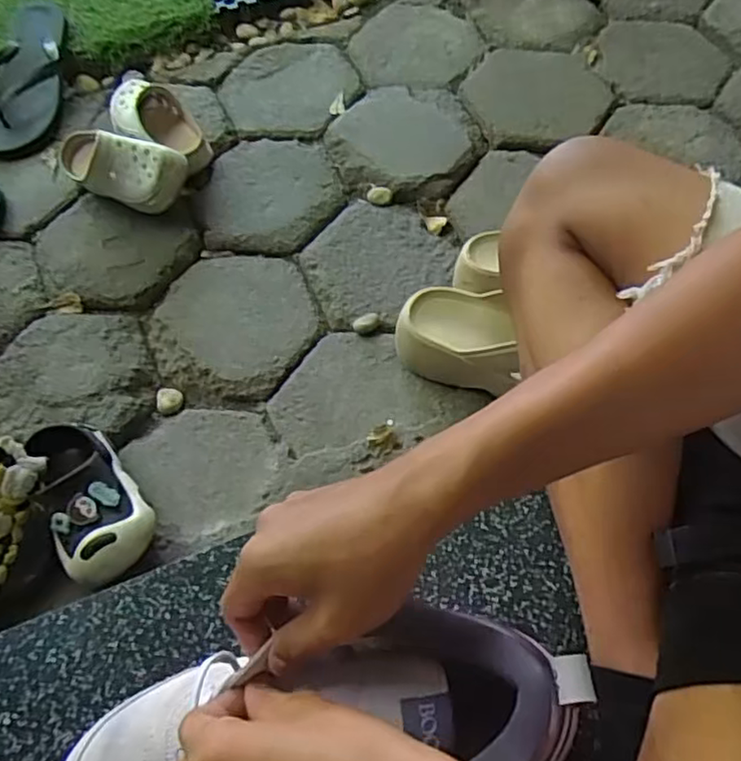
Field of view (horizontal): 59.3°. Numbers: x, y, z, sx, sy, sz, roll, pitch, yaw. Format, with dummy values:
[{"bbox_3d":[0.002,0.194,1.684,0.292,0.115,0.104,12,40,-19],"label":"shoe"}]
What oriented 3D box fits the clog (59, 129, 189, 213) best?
[{"bbox_3d":[-0.318,-0.264,0.824,0.183,0.095,0.068,18,65,11],"label":"clog"}]

